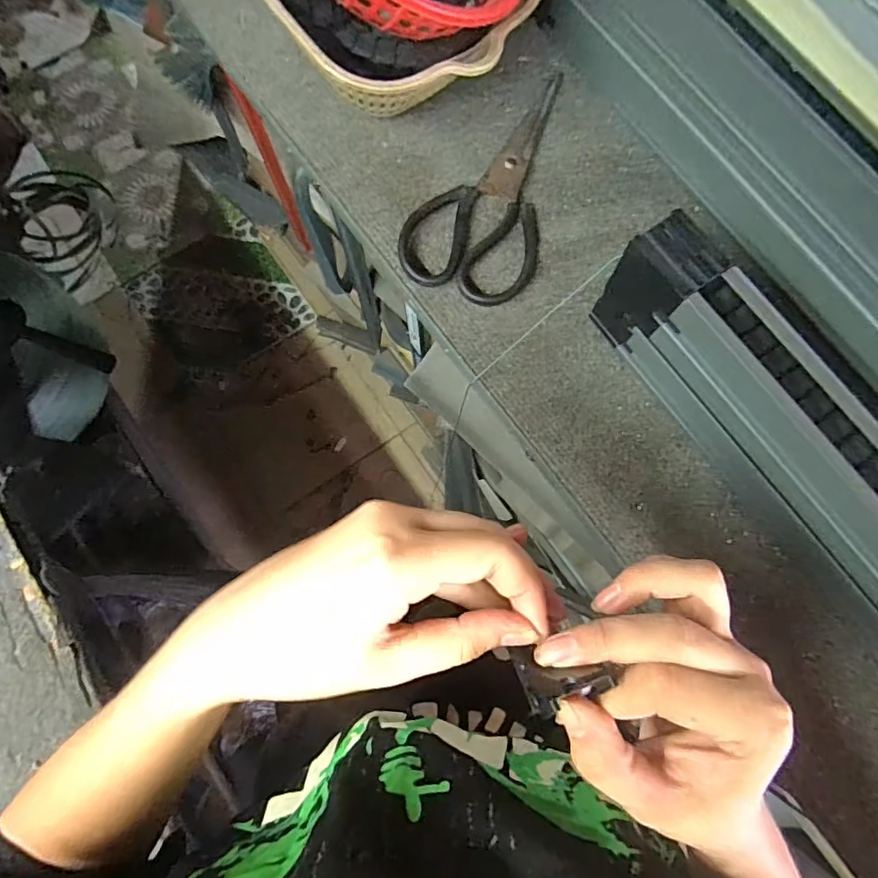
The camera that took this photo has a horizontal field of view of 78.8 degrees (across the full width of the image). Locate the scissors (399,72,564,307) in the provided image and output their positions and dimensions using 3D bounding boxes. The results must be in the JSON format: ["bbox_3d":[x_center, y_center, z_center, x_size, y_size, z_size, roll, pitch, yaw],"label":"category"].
[{"bbox_3d":[0.042,-0.207,0.421,0.100,0.017,0.208,15,78,2],"label":"scissors"}]

